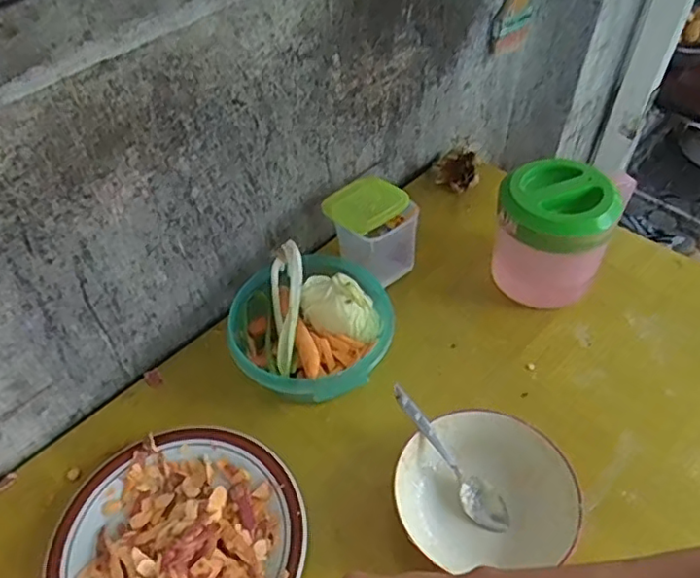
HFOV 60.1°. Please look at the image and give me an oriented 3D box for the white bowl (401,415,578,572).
[{"bbox_3d":[0.134,0.205,0.617,0.170,0.056,0.143,-3,50,-1],"label":"white bowl"}]

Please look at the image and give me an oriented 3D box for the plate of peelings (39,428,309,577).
[{"bbox_3d":[-0.171,0.244,0.592,0.239,0.048,0.232,-1,50,1],"label":"plate of peelings"}]

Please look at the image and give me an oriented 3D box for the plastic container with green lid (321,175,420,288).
[{"bbox_3d":[0.027,-0.078,0.841,0.096,0.119,0.102,-33,57,-23],"label":"plastic container with green lid"}]

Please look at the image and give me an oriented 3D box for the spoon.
[{"bbox_3d":[0.099,0.174,0.626,0.035,0.016,0.172,-34,77,-27],"label":"spoon"}]

